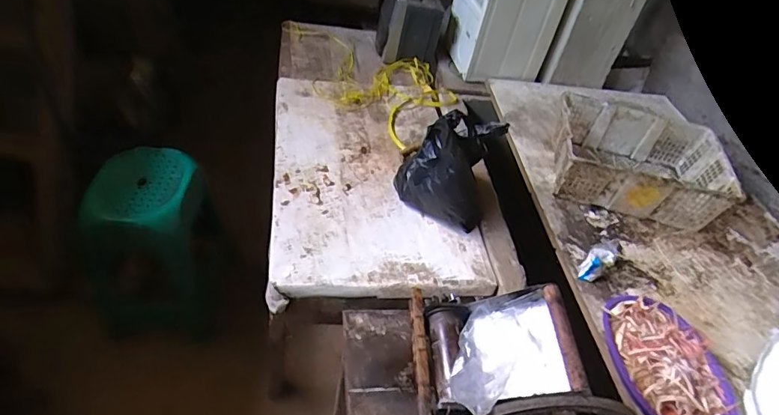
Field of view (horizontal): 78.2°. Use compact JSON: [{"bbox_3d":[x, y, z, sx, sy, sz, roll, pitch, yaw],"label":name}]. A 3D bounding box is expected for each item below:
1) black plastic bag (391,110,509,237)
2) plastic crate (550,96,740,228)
[{"bbox_3d":[0.153,-0.111,1.247,0.242,0.281,0.186,13,44,0],"label":"black plastic bag"},{"bbox_3d":[0.739,-0.142,1.466,0.486,0.166,0.367,14,44,1],"label":"plastic crate"}]

